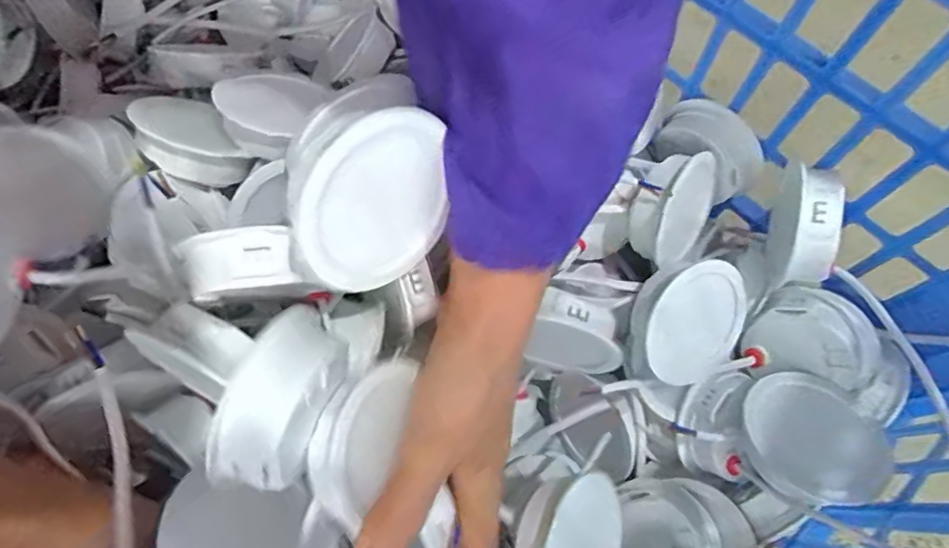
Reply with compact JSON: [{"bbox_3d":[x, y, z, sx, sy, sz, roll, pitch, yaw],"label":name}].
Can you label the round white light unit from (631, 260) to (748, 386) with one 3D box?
[{"bbox_3d":[0.119,0.025,0.326,0.078,0.025,0.071,-8,112,-26],"label":"round white light unit"}]

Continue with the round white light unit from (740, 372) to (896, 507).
[{"bbox_3d":[0.178,0.087,0.302,0.064,0.018,0.069,1,50,-2],"label":"round white light unit"}]

